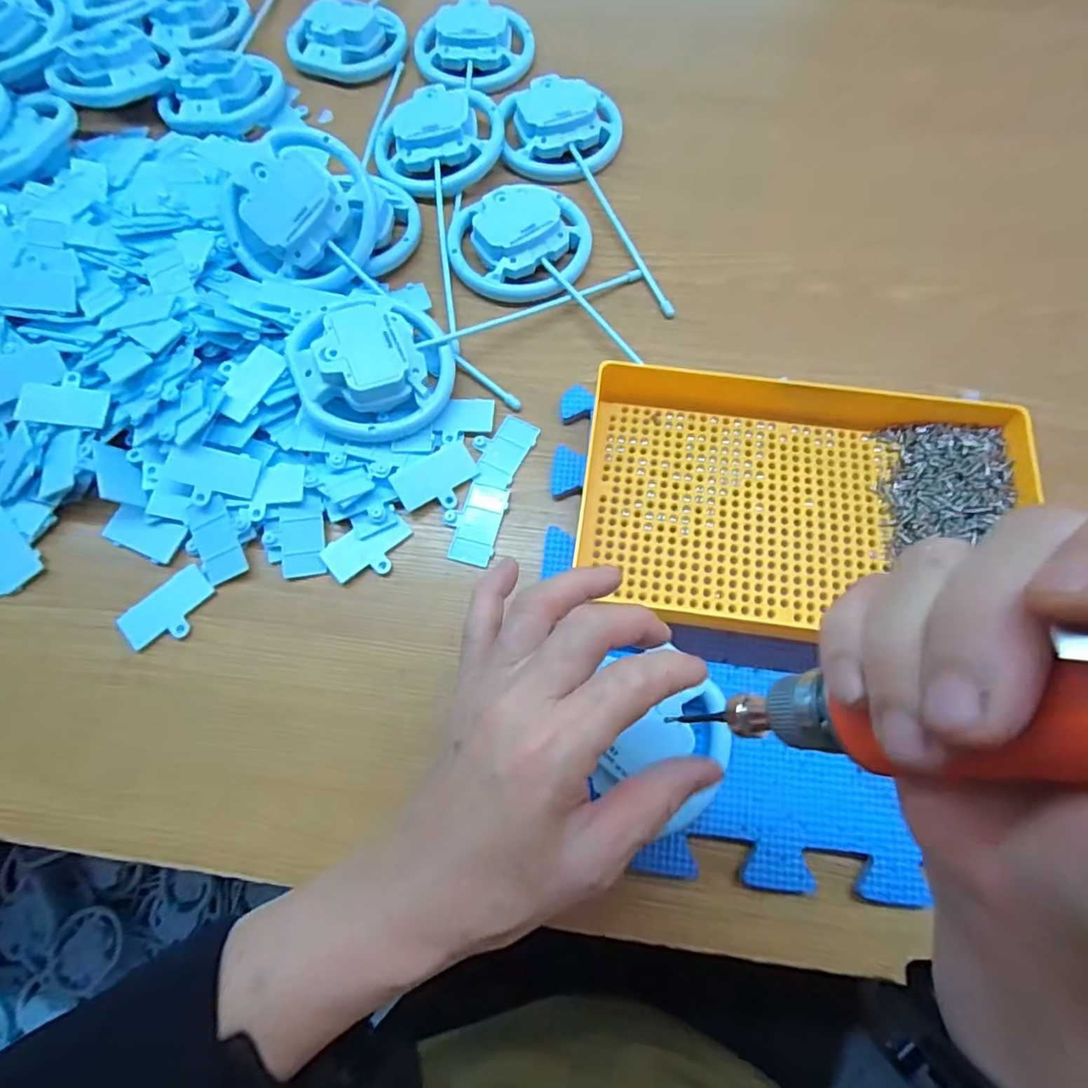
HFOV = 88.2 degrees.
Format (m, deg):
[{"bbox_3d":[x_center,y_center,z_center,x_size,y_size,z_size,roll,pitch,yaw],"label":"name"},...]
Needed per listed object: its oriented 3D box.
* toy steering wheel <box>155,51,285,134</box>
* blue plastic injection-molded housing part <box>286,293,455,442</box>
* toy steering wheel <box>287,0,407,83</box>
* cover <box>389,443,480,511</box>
[{"bbox_3d":[-0.274,-0.383,0.473,0.090,0.028,0.084,5,70,3],"label":"toy steering wheel"},{"bbox_3d":[-0.109,-0.117,0.359,0.093,0.041,0.104,-22,69,-7],"label":"blue plastic injection-molded housing part"},{"bbox_3d":[-0.174,-0.441,0.494,0.098,0.033,0.077,-6,70,-1],"label":"toy steering wheel"},{"bbox_3d":[-0.066,-0.040,0.351,0.052,0.004,0.034,-30,79,-19],"label":"cover"}]

